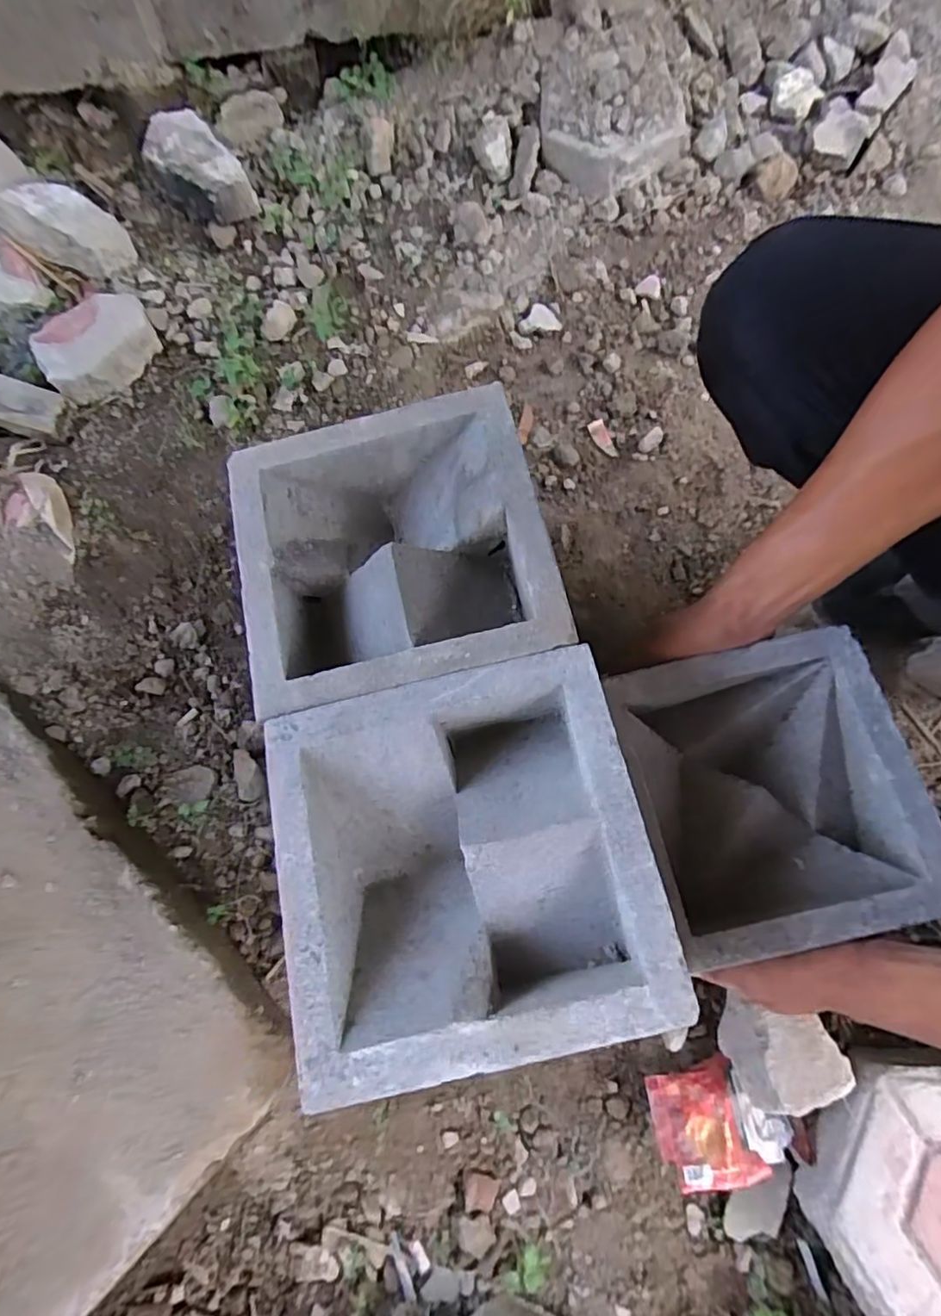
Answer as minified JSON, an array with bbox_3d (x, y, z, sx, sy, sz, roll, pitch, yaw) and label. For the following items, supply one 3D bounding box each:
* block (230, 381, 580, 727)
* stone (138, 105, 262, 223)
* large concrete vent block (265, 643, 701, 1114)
[{"bbox_3d":[-0.051,-0.070,0.412,0.204,0.081,0.197,-14,71,3],"label":"block"},{"bbox_3d":[-0.383,-0.681,0.853,0.107,0.102,0.159,-33,71,-4],"label":"stone"},{"bbox_3d":[-0.005,0.112,0.345,0.194,0.084,0.196,-14,71,3],"label":"large concrete vent block"}]

